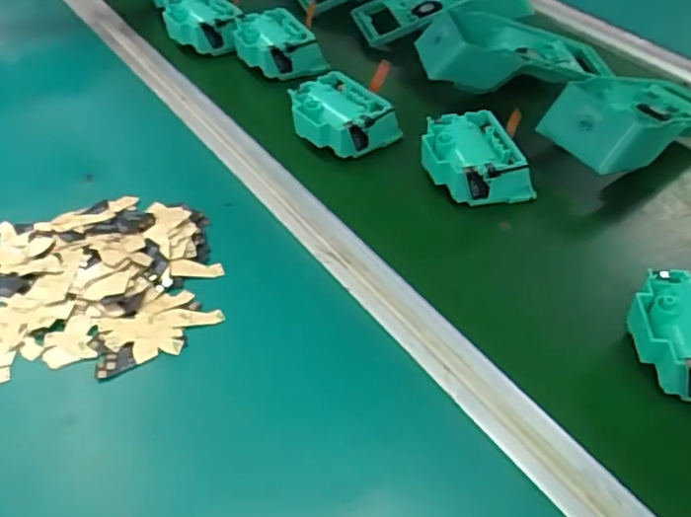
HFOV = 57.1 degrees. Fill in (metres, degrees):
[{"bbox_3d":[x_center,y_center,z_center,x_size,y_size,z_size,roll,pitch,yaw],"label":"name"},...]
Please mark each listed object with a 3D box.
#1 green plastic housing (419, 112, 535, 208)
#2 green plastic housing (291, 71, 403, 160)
[{"bbox_3d":[0.097,-0.074,0.500,0.071,0.044,0.073,-12,46,-8],"label":"green plastic housing"},{"bbox_3d":[-0.003,-0.116,0.536,0.077,0.039,0.067,30,55,28],"label":"green plastic housing"}]

